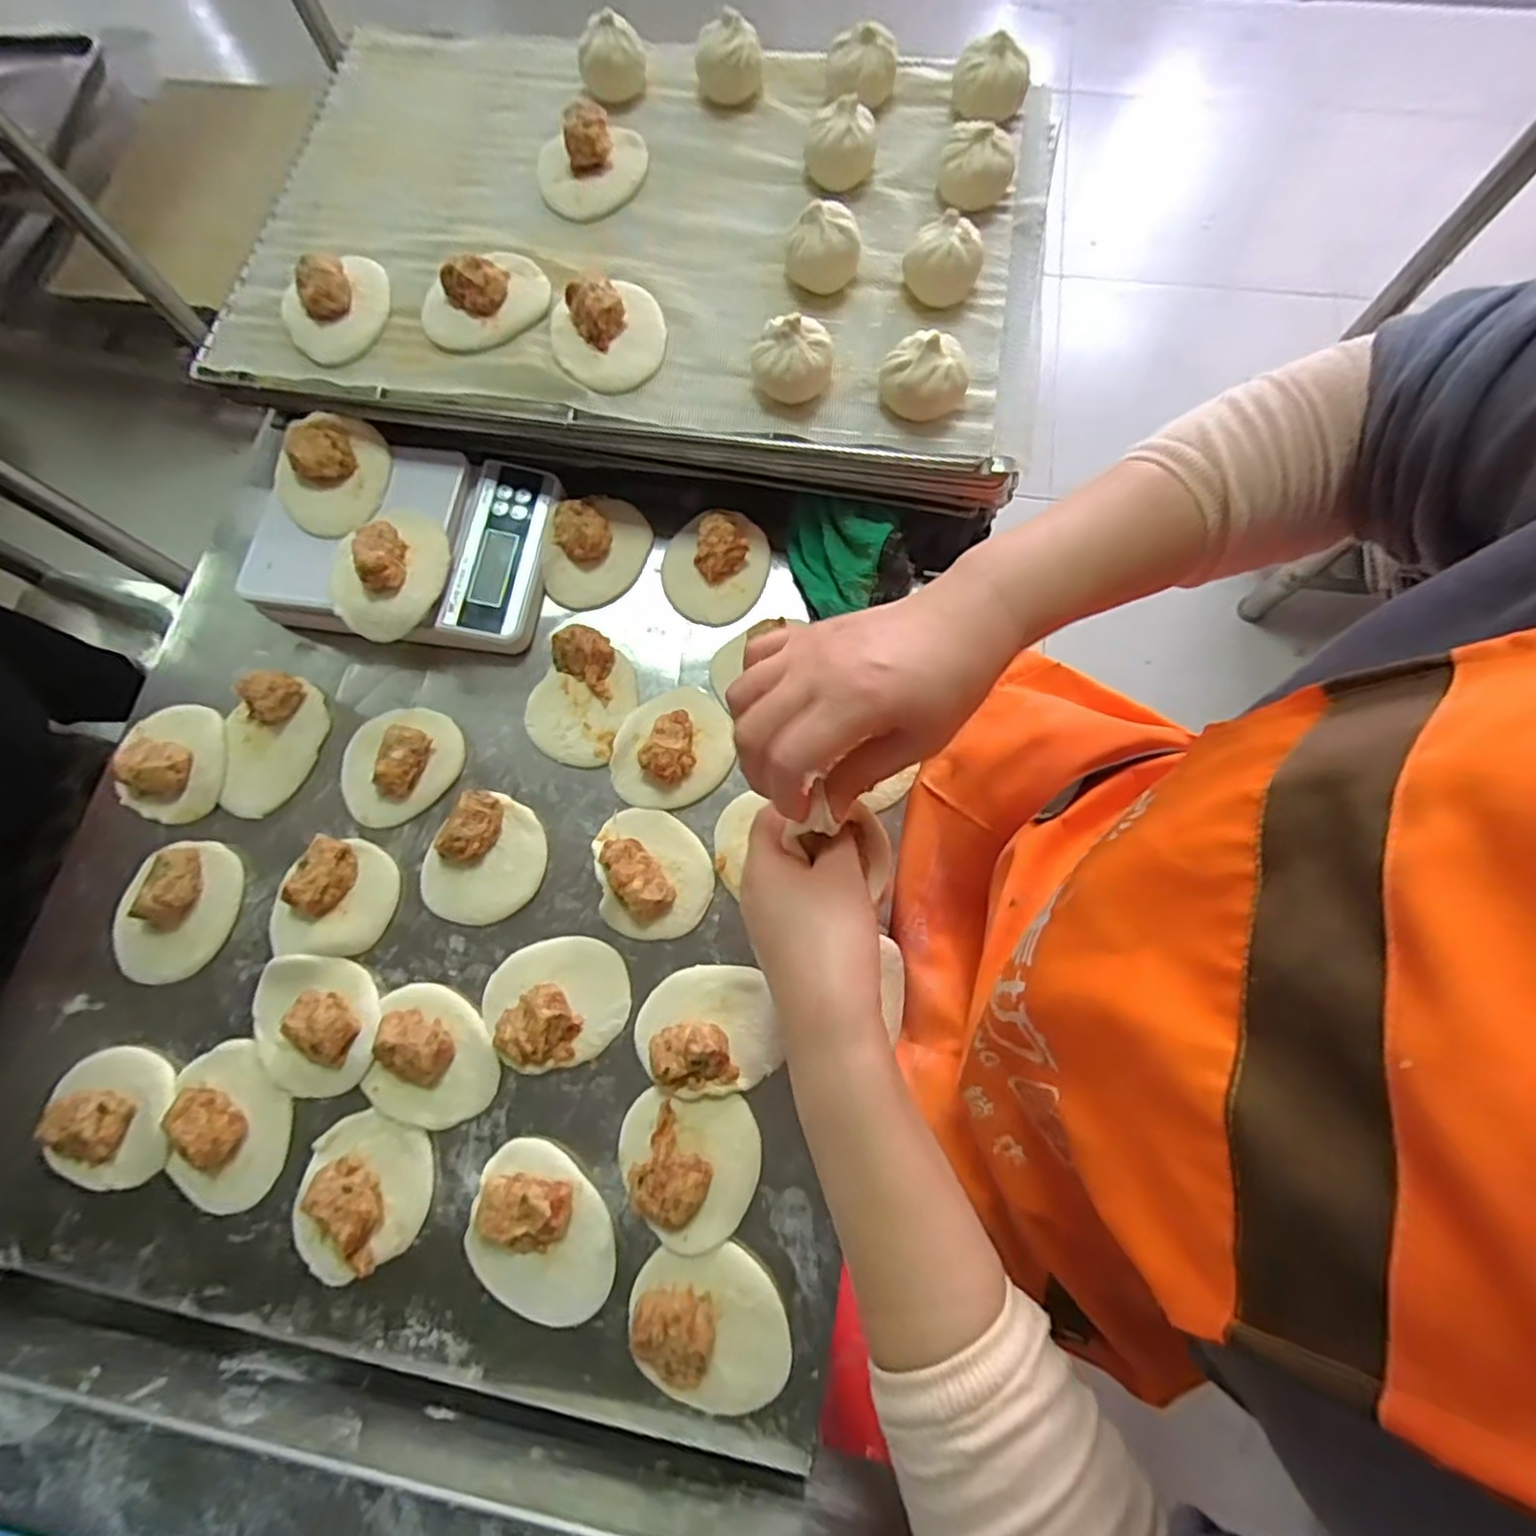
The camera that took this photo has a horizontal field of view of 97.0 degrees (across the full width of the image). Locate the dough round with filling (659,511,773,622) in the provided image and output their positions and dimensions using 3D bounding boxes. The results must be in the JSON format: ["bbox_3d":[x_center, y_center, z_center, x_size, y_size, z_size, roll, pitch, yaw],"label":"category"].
[{"bbox_3d":[-0.042,-0.160,0.531,0.083,0.023,0.086,-1,74,2],"label":"dough round with filling"}]

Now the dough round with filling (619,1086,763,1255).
[{"bbox_3d":[-0.050,0.249,0.420,0.086,0.024,0.085,-1,74,2],"label":"dough round with filling"}]

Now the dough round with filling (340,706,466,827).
[{"bbox_3d":[-0.275,-0.006,0.498,0.089,0.031,0.080,-23,75,-4],"label":"dough round with filling"}]

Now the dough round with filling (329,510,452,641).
[{"bbox_3d":[-0.282,-0.149,0.497,0.076,0.039,0.096,40,79,12],"label":"dough round with filling"}]

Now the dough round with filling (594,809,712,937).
[{"bbox_3d":[-0.080,0.069,0.470,0.076,0.027,0.090,-8,74,0],"label":"dough round with filling"}]

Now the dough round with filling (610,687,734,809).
[{"bbox_3d":[-0.072,-0.017,0.491,0.095,0.027,0.082,-38,76,-8],"label":"dough round with filling"}]

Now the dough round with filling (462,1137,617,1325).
[{"bbox_3d":[-0.142,0.288,0.414,0.078,0.029,0.104,-42,77,-9],"label":"dough round with filling"}]

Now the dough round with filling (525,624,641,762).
[{"bbox_3d":[-0.141,-0.054,0.505,0.073,0.028,0.093,22,76,8],"label":"dough round with filling"}]

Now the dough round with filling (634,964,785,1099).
[{"bbox_3d":[-0.041,0.169,0.438,0.092,0.028,0.076,-9,74,0],"label":"dough round with filling"}]

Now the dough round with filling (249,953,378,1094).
[{"bbox_3d":[-0.305,0.168,0.449,0.086,0.034,0.089,-1,74,2],"label":"dough round with filling"}]

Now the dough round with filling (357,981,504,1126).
[{"bbox_3d":[-0.222,0.188,0.442,0.088,0.027,0.080,-1,74,2],"label":"dough round with filling"}]

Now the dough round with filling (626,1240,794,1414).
[{"bbox_3d":[-0.034,0.329,0.396,0.089,0.031,0.078,-4,74,1],"label":"dough round with filling"}]

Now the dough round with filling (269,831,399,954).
[{"bbox_3d":[-0.302,0.092,0.473,0.071,0.028,0.083,21,76,8],"label":"dough round with filling"}]

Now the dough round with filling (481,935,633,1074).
[{"bbox_3d":[-0.142,0.155,0.449,0.095,0.029,0.080,-10,74,-1],"label":"dough round with filling"}]

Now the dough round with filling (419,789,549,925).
[{"bbox_3d":[-0.199,0.066,0.477,0.075,0.030,0.091,32,78,10],"label":"dough round with filling"}]

